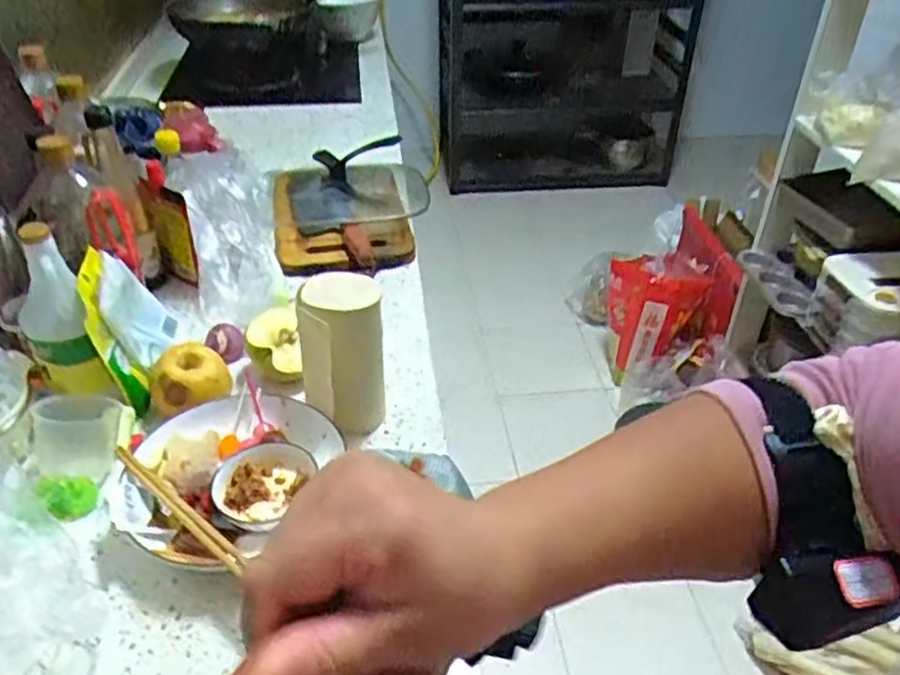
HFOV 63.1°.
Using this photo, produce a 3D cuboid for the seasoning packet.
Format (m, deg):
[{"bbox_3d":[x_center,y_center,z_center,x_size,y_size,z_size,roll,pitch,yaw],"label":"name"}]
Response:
[{"bbox_3d":[-0.356,-0.022,0.822,0.030,0.151,0.160,-14,42,3],"label":"seasoning packet"}]

